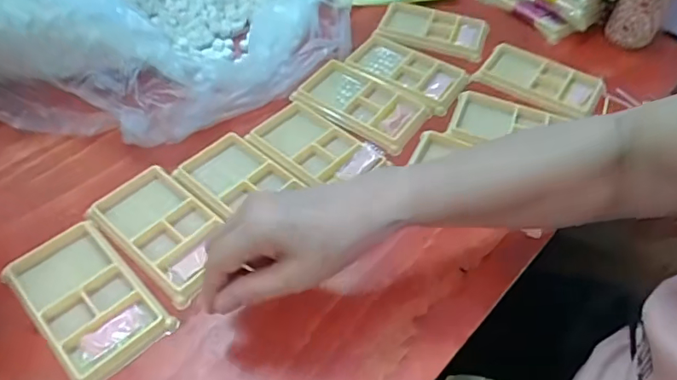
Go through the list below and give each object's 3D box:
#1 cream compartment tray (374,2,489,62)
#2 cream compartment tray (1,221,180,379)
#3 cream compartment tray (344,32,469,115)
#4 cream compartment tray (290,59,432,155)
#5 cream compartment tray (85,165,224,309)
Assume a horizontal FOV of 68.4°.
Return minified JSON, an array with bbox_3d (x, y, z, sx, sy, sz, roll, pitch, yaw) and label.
[{"bbox_3d":[0.122,-0.209,0.646,0.136,0.011,0.081,16,51,10],"label":"cream compartment tray"},{"bbox_3d":[-0.198,0.085,0.393,0.134,0.010,0.076,39,59,25],"label":"cream compartment tray"},{"bbox_3d":[0.081,-0.146,0.587,0.134,0.017,0.087,29,56,19],"label":"cream compartment tray"},{"bbox_3d":[0.028,-0.097,0.546,0.133,0.014,0.085,28,56,19],"label":"cream compartment tray"},{"bbox_3d":[-0.149,0.032,0.434,0.131,0.010,0.075,35,58,23],"label":"cream compartment tray"}]

